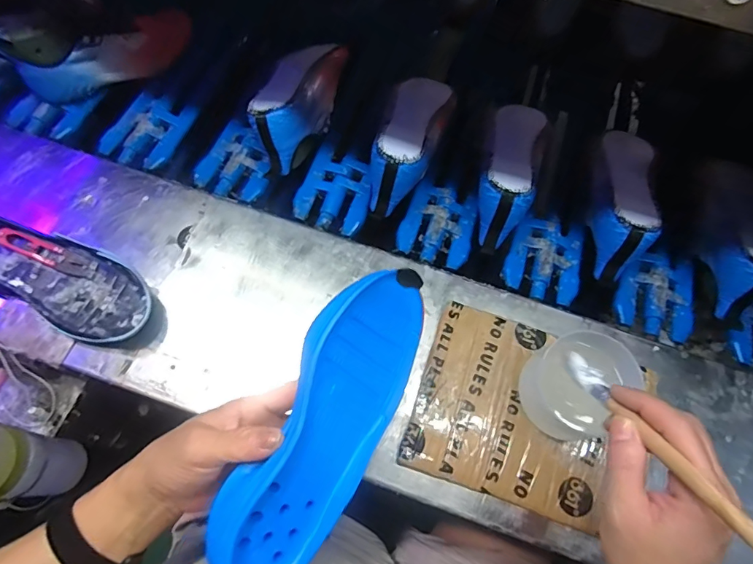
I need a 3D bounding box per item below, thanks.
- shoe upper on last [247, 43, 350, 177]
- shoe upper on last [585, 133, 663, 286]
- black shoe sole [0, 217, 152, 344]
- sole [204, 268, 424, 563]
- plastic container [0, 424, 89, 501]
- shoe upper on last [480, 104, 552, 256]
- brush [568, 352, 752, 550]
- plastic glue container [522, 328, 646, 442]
[{"bbox_3d":[-0.105,-0.237,0.595,0.077,0.093,0.201,15,73,4],"label":"shoe upper on last"},{"bbox_3d":[0.304,-0.100,0.562,0.072,0.101,0.211,17,73,5],"label":"shoe upper on last"},{"bbox_3d":[-0.344,-0.007,0.474,0.233,0.052,0.089,23,71,8],"label":"black shoe sole"},{"bbox_3d":[-0.040,0.104,0.344,0.092,0.048,0.245,39,70,-32],"label":"sole"},{"bbox_3d":[-0.396,0.202,0.499,0.085,0.098,0.069,9,72,3],"label":"plastic container"},{"bbox_3d":[0.168,-0.147,0.572,0.079,0.092,0.222,20,67,6],"label":"shoe upper on last"},{"bbox_3d":[0.173,0.098,0.284,0.015,0.015,0.179,-11,24,-7],"label":"brush"},{"bbox_3d":[0.189,0.098,0.431,0.090,0.065,0.081,-42,77,-12],"label":"plastic glue container"}]

